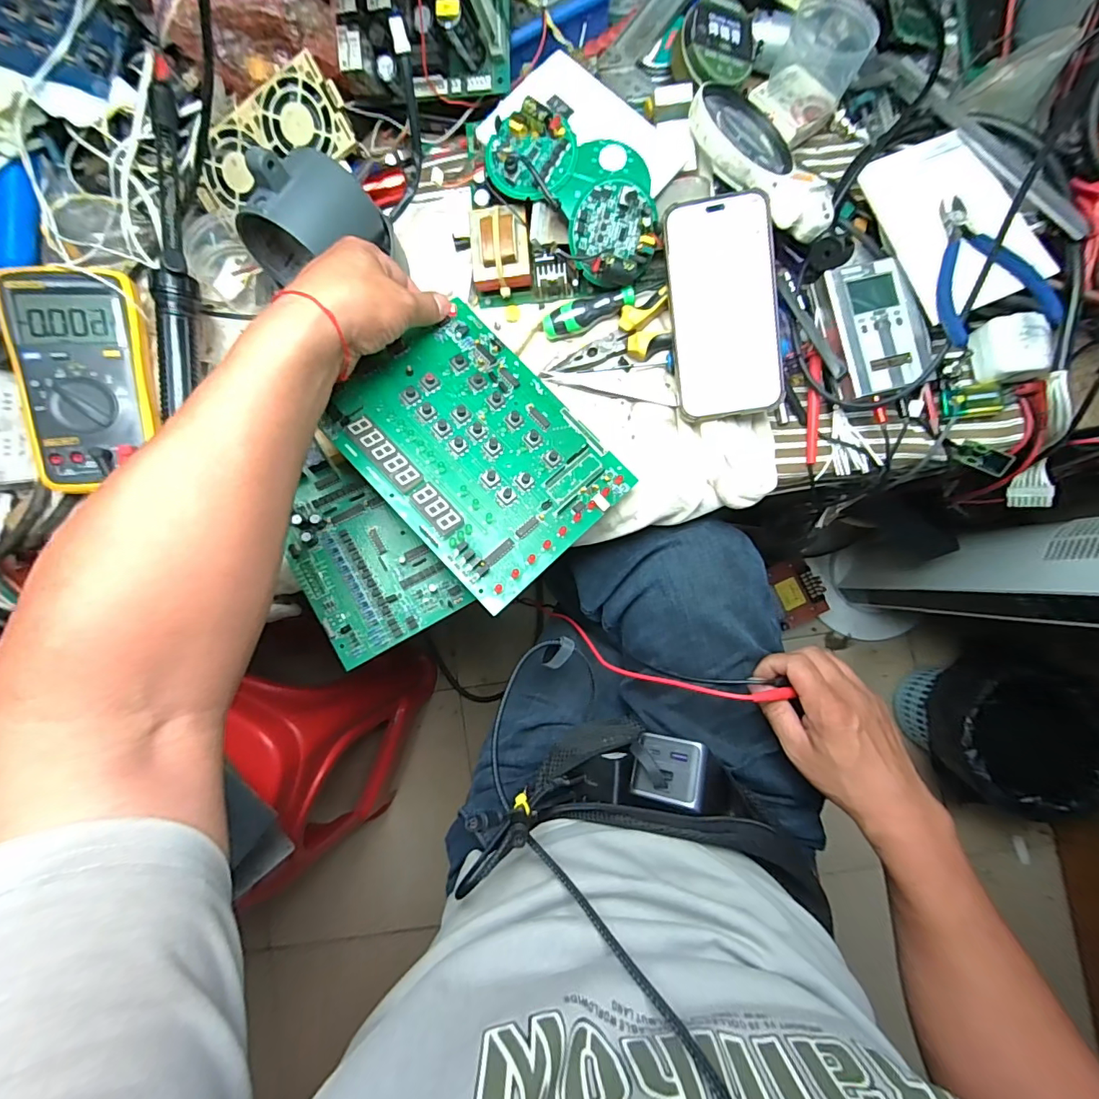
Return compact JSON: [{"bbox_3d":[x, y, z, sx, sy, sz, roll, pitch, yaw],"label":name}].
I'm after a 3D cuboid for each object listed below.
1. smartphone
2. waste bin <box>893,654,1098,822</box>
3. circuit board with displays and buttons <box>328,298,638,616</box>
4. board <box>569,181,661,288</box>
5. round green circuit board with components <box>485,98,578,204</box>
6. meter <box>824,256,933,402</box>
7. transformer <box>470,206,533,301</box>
[{"bbox_3d":[0.136,-0.186,0.368,0.081,0.008,0.159,-7,97,6],"label":"smartphone"},{"bbox_3d":[0.850,0.335,0.917,0.272,0.248,0.256,0,87,2],"label":"waste bin"},{"bbox_3d":[-0.051,-0.079,0.360,0.166,0.011,0.202,-43,87,-18],"label":"circuit board with displays and buttons"},{"bbox_3d":[0.051,-0.244,0.368,0.068,0.016,0.067,-3,115,-6],"label":"board"},{"bbox_3d":[-0.015,-0.307,0.365,0.067,0.020,0.057,23,88,3],"label":"round green circuit board with components"},{"bbox_3d":[0.262,-0.176,0.384,0.064,0.034,0.105,-13,86,1],"label":"meter"},{"bbox_3d":[-0.040,-0.247,0.393,0.047,0.031,0.055,-2,86,2],"label":"transformer"}]

